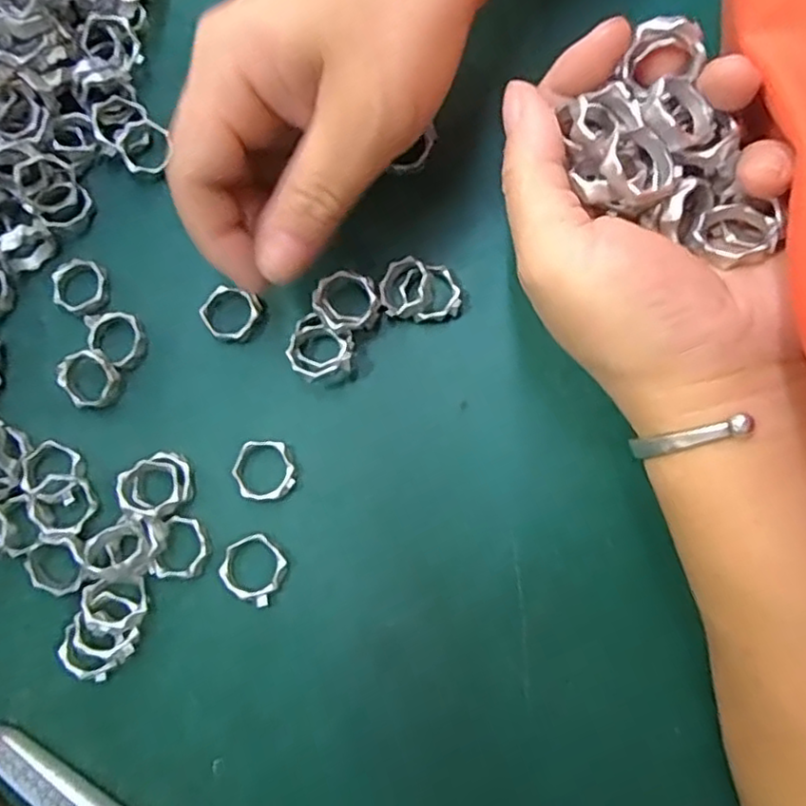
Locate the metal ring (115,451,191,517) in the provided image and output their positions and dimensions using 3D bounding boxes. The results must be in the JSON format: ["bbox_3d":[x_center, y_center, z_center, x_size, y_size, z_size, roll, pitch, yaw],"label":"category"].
[{"bbox_3d":[-0.087,0.029,0.232,0.025,0.006,0.022,-27,71,-24],"label":"metal ring"}]

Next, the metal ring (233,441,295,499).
[{"bbox_3d":[-0.049,0.024,0.233,0.021,0.005,0.021,0,79,1],"label":"metal ring"}]

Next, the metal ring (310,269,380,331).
[{"bbox_3d":[-0.020,-0.036,0.235,0.023,0.008,0.020,-16,94,-10],"label":"metal ring"}]

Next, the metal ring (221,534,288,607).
[{"bbox_3d":[-0.051,0.057,0.226,0.021,0.005,0.022,0,79,1],"label":"metal ring"}]

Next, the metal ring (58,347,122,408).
[{"bbox_3d":[-0.116,-0.009,0.243,0.020,0.009,0.021,0,79,1],"label":"metal ring"}]

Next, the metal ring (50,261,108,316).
[{"bbox_3d":[-0.124,-0.045,0.254,0.022,0.004,0.021,0,79,1],"label":"metal ring"}]

